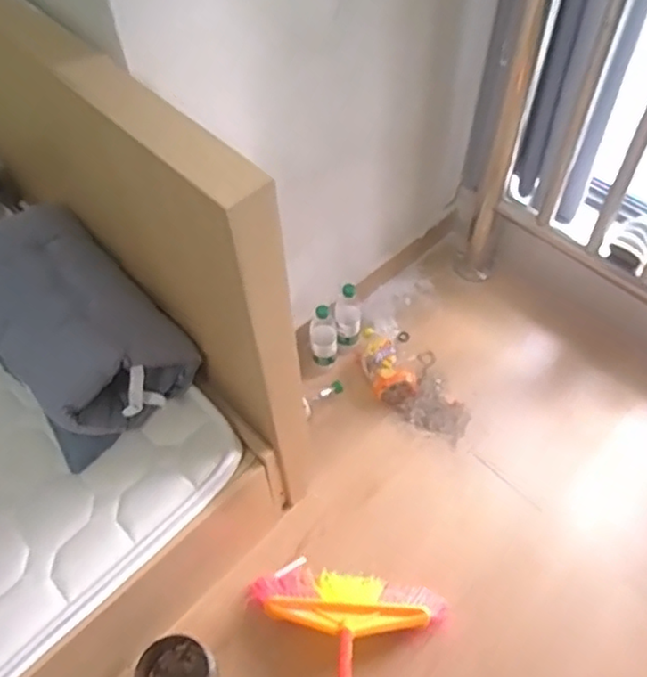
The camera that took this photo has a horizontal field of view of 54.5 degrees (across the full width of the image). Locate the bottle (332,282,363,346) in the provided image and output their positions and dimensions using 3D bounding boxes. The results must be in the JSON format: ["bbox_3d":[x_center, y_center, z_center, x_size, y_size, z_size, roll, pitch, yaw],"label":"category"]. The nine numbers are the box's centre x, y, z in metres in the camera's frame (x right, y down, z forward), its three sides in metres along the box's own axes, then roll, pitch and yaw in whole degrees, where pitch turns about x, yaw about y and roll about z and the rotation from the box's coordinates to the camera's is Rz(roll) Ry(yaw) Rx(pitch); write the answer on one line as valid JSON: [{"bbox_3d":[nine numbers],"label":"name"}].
[{"bbox_3d":[0.062,-0.056,1.654,0.071,0.235,0.070,3,54,4],"label":"bottle"}]

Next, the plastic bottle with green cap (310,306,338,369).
[{"bbox_3d":[0.002,-0.006,1.604,0.069,0.222,0.070,2,55,-2],"label":"plastic bottle with green cap"}]

